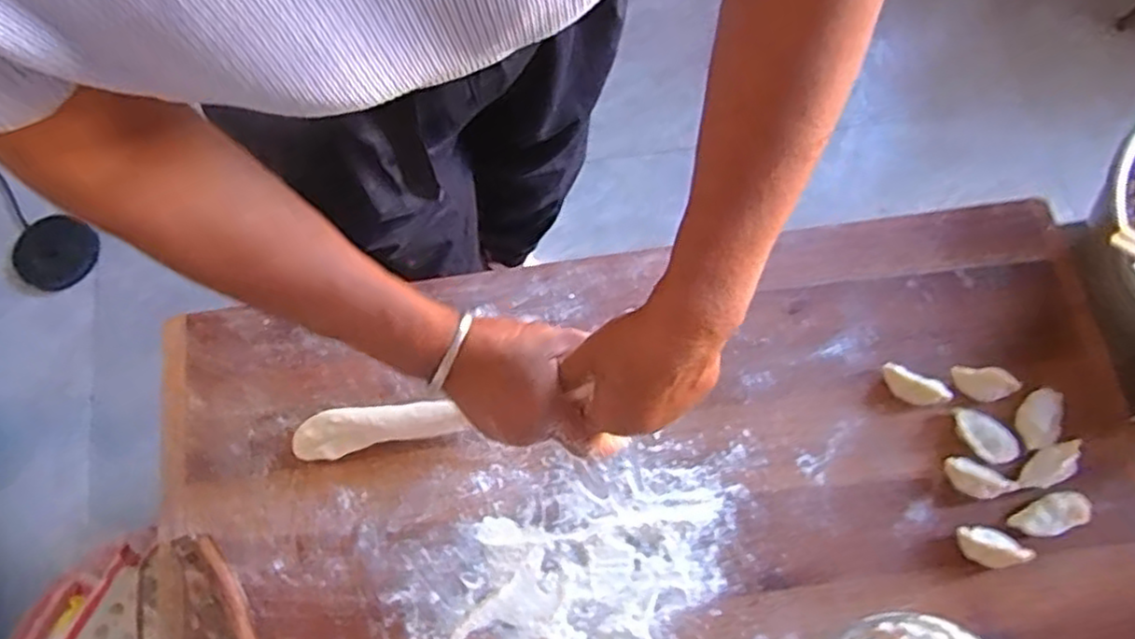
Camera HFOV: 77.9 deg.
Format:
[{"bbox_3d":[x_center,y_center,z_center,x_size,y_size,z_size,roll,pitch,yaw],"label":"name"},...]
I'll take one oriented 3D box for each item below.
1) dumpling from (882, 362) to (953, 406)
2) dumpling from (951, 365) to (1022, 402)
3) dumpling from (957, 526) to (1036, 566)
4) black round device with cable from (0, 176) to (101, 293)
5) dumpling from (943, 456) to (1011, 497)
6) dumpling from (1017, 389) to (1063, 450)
[{"bbox_3d":[0.280,0.055,0.565,0.051,0.018,0.022,26,74,8],"label":"dumpling"},{"bbox_3d":[0.337,0.051,0.568,0.047,0.021,0.026,9,73,3],"label":"dumpling"},{"bbox_3d":[0.323,0.174,0.533,0.048,0.019,0.026,15,73,5],"label":"dumpling"},{"bbox_3d":[-1.065,-0.180,1.238,0.503,0.026,0.229,7,73,2],"label":"black round device with cable"},{"bbox_3d":[0.316,0.124,0.545,0.045,0.013,0.022,32,75,9],"label":"dumpling"},{"bbox_3d":[0.382,0.082,0.567,0.030,0.019,0.049,21,74,6],"label":"dumpling"}]

